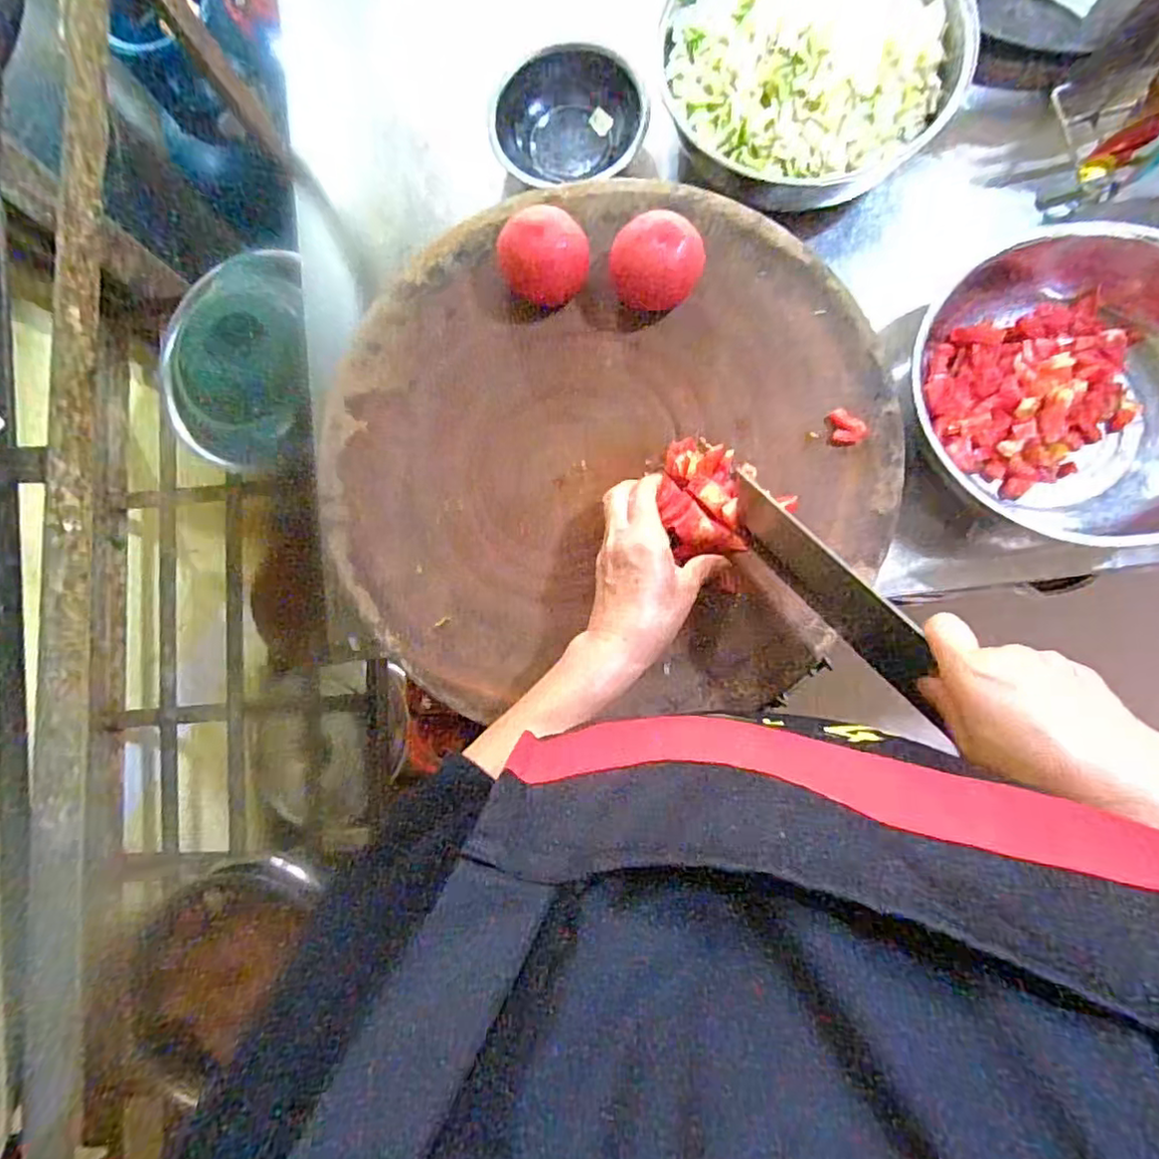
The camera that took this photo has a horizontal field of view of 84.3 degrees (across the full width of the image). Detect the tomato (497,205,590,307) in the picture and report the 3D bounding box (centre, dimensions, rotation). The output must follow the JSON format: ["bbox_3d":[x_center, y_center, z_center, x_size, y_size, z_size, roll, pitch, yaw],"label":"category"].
[{"bbox_3d":[-0.028,-0.261,0.523,0.073,0.052,0.061,-39,83,1],"label":"tomato"}]

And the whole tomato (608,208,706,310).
[{"bbox_3d":[0.063,-0.250,0.518,0.075,0.066,0.062,0,85,5],"label":"whole tomato"}]

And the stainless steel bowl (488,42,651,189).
[{"bbox_3d":[-0.010,-0.438,0.615,0.148,0.039,0.156,0,85,5],"label":"stainless steel bowl"}]

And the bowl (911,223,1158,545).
[{"bbox_3d":[0.406,-0.149,0.527,0.255,0.078,0.252,0,85,5],"label":"bowl"}]

